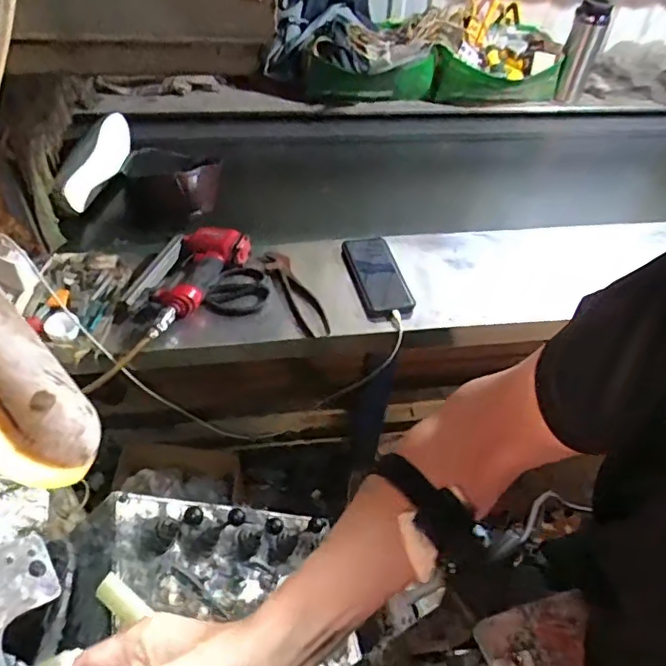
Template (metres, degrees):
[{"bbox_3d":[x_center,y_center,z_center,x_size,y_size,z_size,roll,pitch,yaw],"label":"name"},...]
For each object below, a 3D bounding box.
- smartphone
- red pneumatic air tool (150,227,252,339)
[{"bbox_3d":[0.078,-0.099,1.003,0.086,0.014,0.190,-15,61,-7],"label":"smartphone"},{"bbox_3d":[-0.244,-0.102,0.959,0.116,0.058,0.258,29,53,18],"label":"red pneumatic air tool"}]

